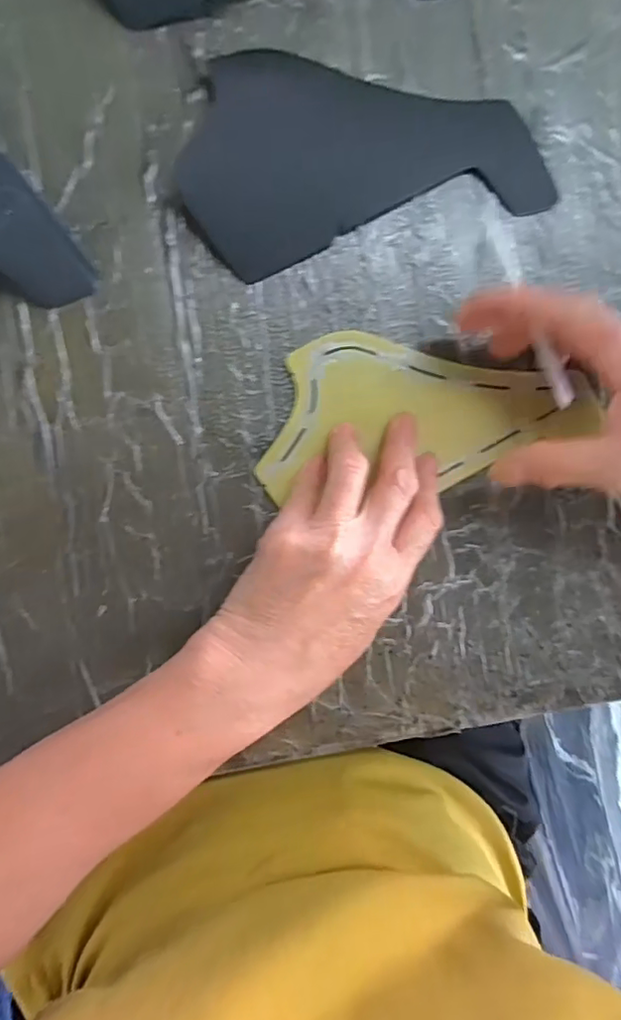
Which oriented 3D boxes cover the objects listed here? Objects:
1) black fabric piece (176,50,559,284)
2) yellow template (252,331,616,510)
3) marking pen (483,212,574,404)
[{"bbox_3d":[0.025,-0.193,0.291,0.185,0.004,0.106,-16,94,-3],"label":"black fabric piece"},{"bbox_3d":[0.066,-0.052,0.301,0.179,0.007,0.080,0,93,-4],"label":"yellow template"},{"bbox_3d":[0.104,-0.096,0.264,0.009,0.010,0.100,-22,90,-3],"label":"marking pen"}]

